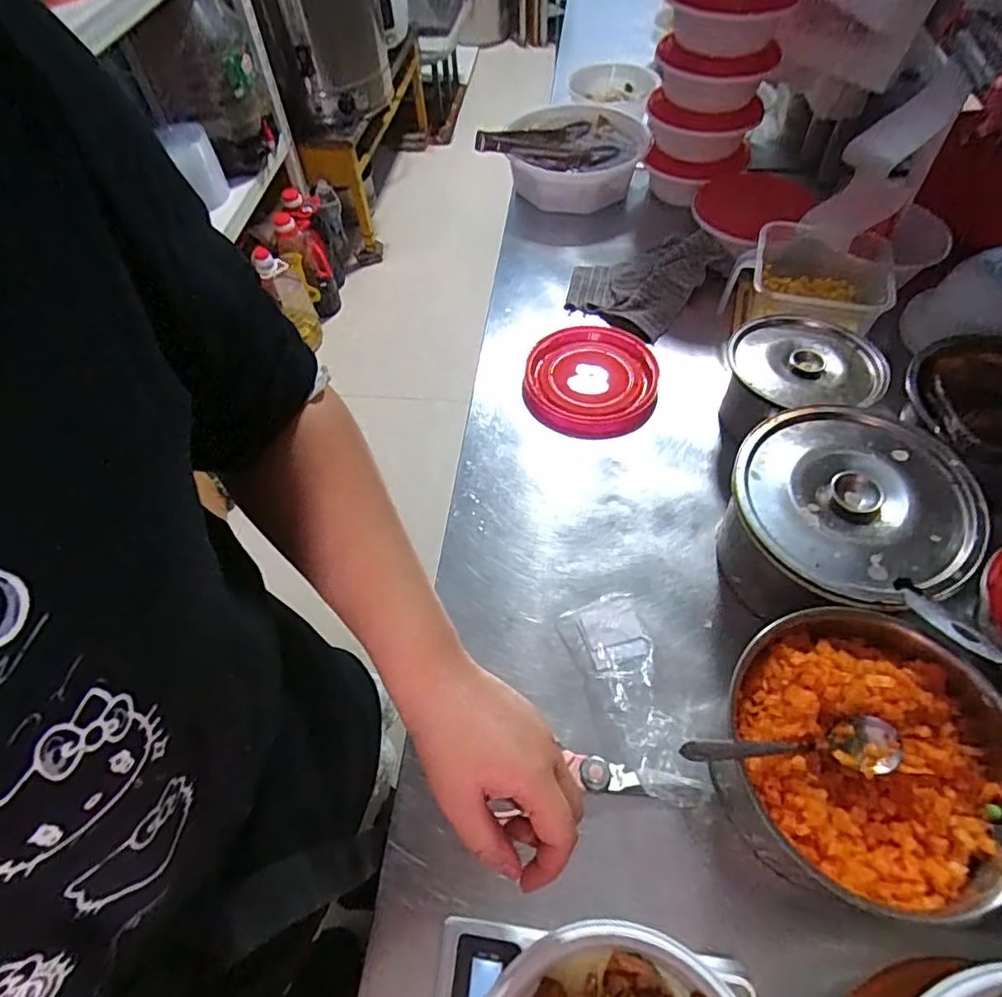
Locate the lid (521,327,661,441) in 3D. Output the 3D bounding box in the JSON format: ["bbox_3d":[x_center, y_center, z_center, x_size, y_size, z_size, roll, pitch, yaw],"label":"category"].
[{"bbox_3d":[0.107,-0.143,0.704,0.154,0.023,0.168,-2,57,3],"label":"lid"}]

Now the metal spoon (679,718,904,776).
[{"bbox_3d":[0.196,0.169,0.401,0.159,0.019,0.033,4,57,-9],"label":"metal spoon"}]

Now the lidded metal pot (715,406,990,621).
[{"bbox_3d":[0.303,0.026,0.540,0.192,0.110,0.183,-2,57,3],"label":"lidded metal pot"}]

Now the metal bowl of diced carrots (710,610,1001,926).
[{"bbox_3d":[0.265,0.195,0.433,0.192,0.104,0.183,-2,57,3],"label":"metal bowl of diced carrots"}]

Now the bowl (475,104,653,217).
[{"bbox_3d":[0.123,-0.569,0.971,0.245,0.090,0.234,-2,57,3],"label":"bowl"}]

